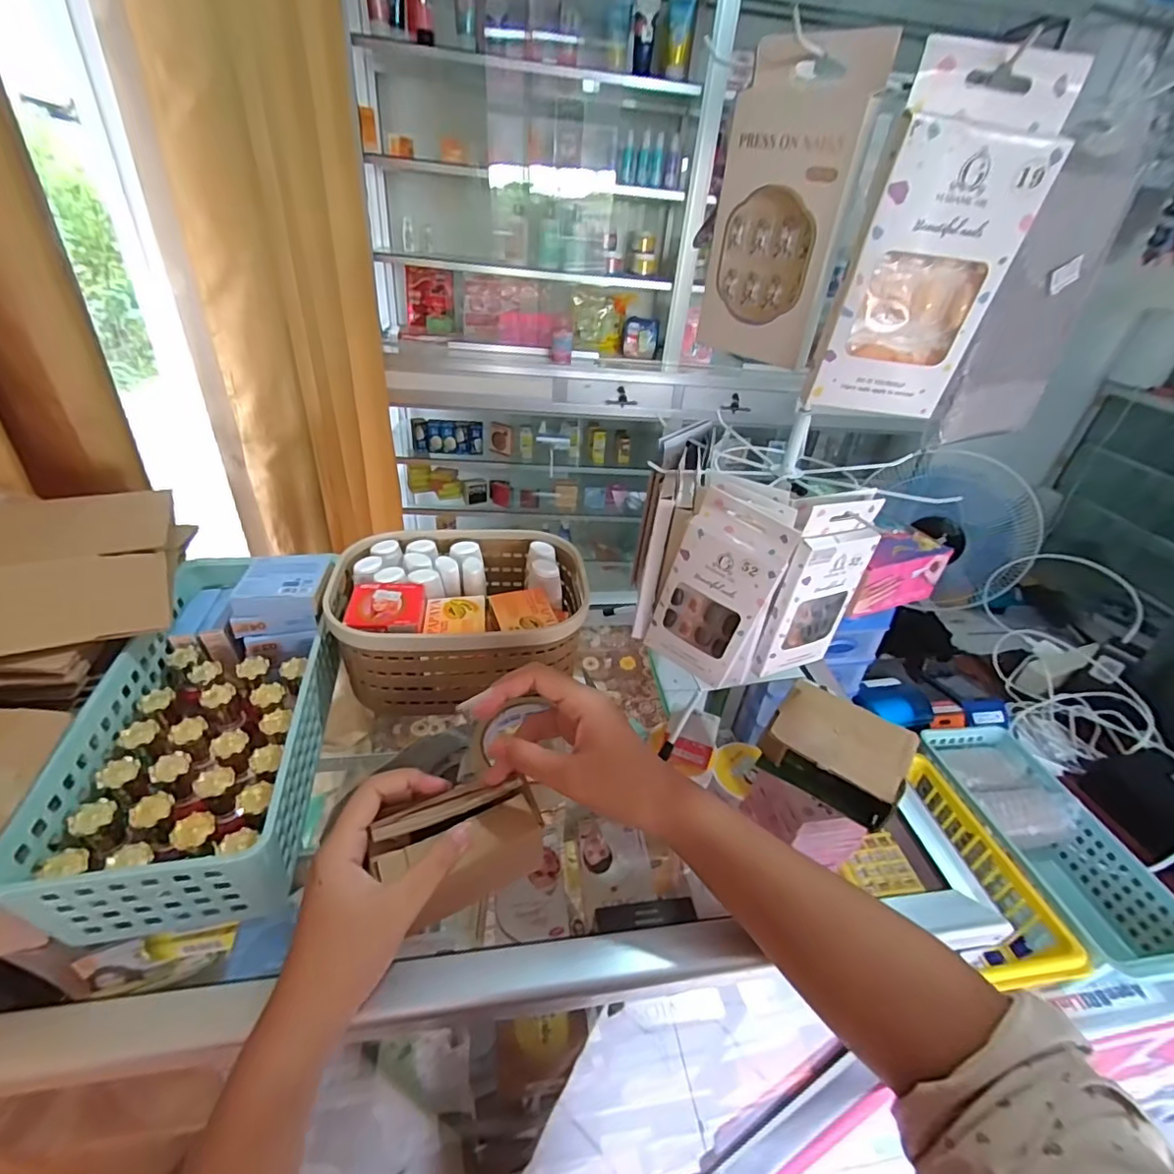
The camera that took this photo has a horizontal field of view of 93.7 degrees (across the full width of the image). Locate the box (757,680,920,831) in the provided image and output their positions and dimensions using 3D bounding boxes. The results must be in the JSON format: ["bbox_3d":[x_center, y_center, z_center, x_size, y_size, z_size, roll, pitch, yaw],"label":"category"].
[{"bbox_3d":[0.200,0.135,0.446,0.099,0.059,0.067,26,39,27],"label":"box"}]

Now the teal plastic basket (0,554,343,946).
[{"bbox_3d":[-0.267,0.082,0.406,0.133,0.091,0.282,-2,35,-12],"label":"teal plastic basket"}]

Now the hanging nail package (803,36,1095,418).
[{"bbox_3d":[0.159,-0.154,0.256,0.072,0.141,0.017,7,34,1],"label":"hanging nail package"}]

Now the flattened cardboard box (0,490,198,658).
[{"bbox_3d":[-0.414,-0.026,0.427,0.155,0.033,0.211,-13,38,-25],"label":"flattened cardboard box"}]

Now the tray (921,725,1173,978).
[{"bbox_3d":[0.523,0.305,0.657,0.130,0.100,0.292,0,35,-9],"label":"tray"}]

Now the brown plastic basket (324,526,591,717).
[{"bbox_3d":[-0.113,0.022,0.506,0.213,0.085,0.163,-6,36,-17],"label":"brown plastic basket"}]

